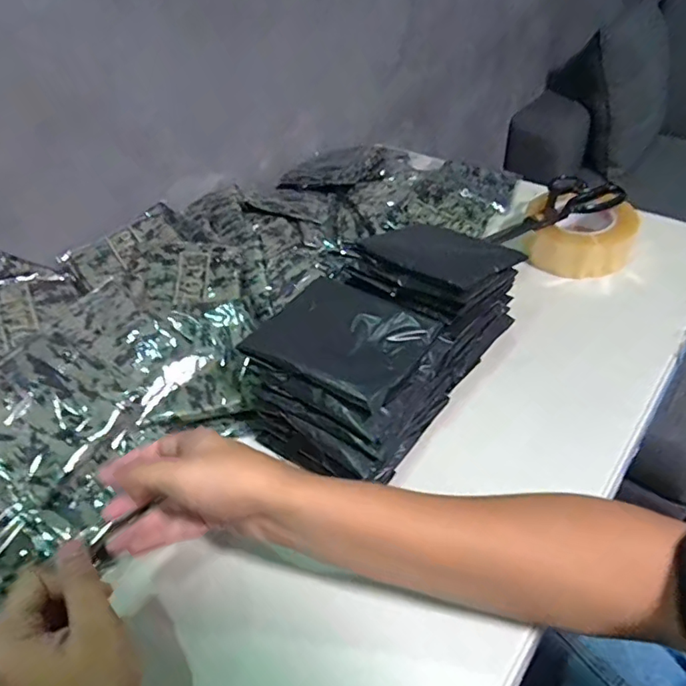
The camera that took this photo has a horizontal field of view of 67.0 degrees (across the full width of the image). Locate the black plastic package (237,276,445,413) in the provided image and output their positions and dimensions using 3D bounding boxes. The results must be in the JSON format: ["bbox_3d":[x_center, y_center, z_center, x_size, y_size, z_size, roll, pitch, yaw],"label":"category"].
[{"bbox_3d":[0.002,-0.007,0.459,0.129,0.009,0.123,27,51,20],"label":"black plastic package"}]

